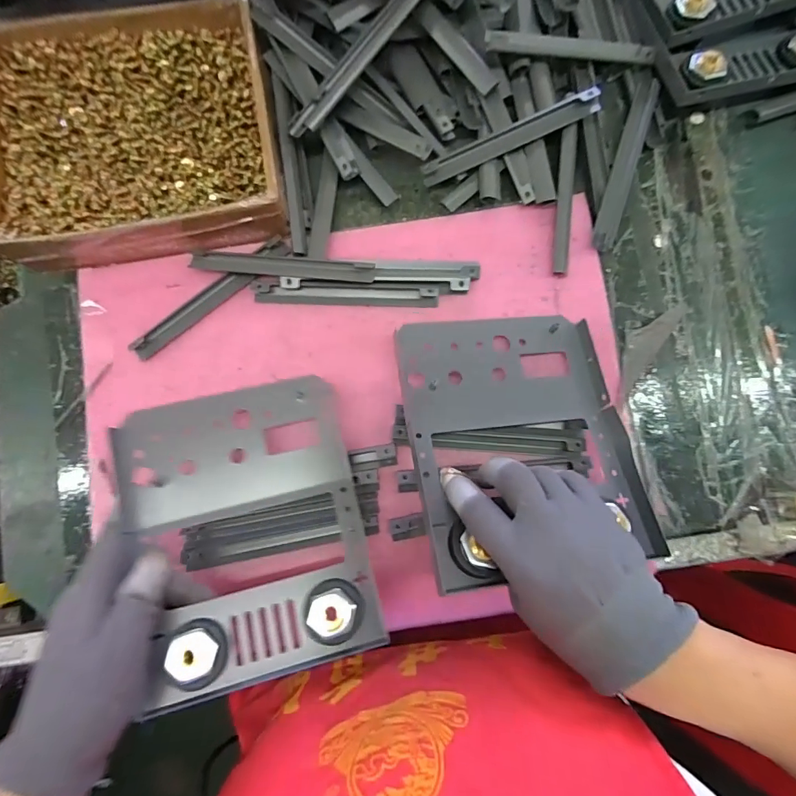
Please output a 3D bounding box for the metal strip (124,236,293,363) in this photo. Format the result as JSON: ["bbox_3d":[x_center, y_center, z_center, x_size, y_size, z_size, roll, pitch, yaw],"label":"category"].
[{"bbox_3d":[-0.149,-0.080,0.355,0.145,0.008,0.017,-38,86,-3],"label":"metal strip"}]

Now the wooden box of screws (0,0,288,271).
[{"bbox_3d":[-0.202,-0.206,0.346,0.210,0.048,0.184,-9,84,-1],"label":"wooden box of screws"}]

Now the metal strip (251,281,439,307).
[{"bbox_3d":[-0.042,-0.082,0.355,0.146,0.007,0.014,2,84,0],"label":"metal strip"}]

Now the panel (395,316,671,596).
[{"bbox_3d":[0.087,0.026,0.316,0.152,0.019,0.183,-6,68,-10],"label":"panel"}]

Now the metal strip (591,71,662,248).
[{"bbox_3d":[0.188,-0.197,0.369,0.017,0.019,0.163,18,85,2],"label":"metal strip"}]

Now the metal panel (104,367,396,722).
[{"bbox_3d":[-0.102,0.085,0.298,0.147,0.047,0.185,-14,85,-1],"label":"metal panel"}]

